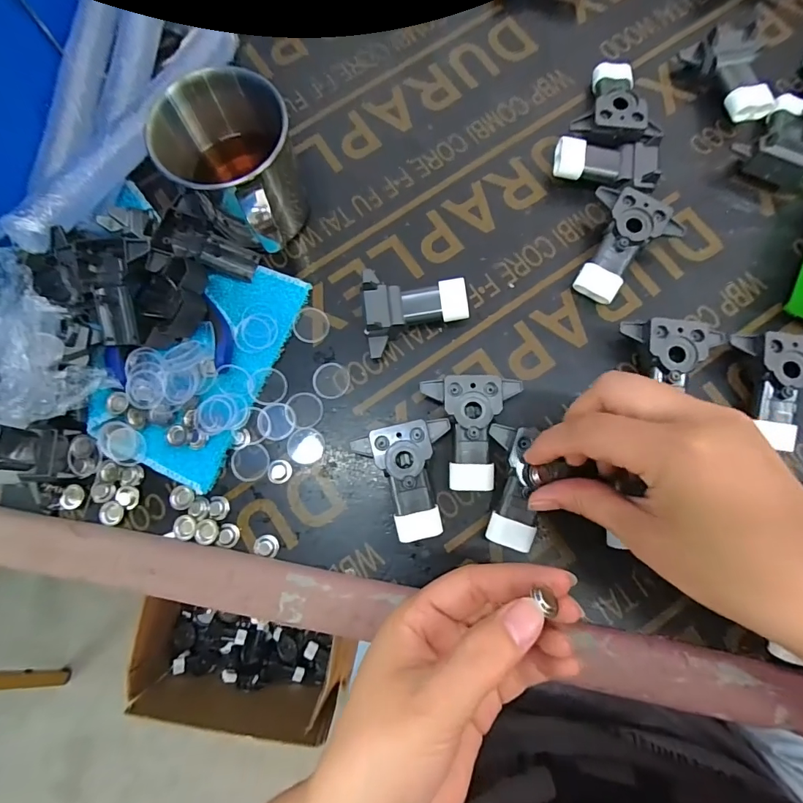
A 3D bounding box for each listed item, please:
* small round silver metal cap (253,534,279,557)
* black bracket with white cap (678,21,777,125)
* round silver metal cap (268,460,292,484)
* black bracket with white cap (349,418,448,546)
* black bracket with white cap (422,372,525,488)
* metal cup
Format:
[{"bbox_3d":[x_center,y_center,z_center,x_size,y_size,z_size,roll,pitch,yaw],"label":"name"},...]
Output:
[{"bbox_3d":[-0.079,0.084,0.251,0.014,0.004,0.012,11,79,3],"label":"small round silver metal cap"},{"bbox_3d":[0.227,-0.222,0.294,0.038,0.021,0.069,-22,79,-3],"label":"black bracket with white cap"},{"bbox_3d":[-0.074,0.042,0.260,0.015,0.004,0.014,0,78,1],"label":"round silver metal cap"},{"bbox_3d":[0.005,0.046,0.246,0.052,0.026,0.063,-12,78,-1],"label":"black bracket with white cap"},{"bbox_3d":[0.042,0.019,0.250,0.055,0.026,0.063,-1,78,1],"label":"black bracket with white cap"},{"bbox_3d":[-0.090,-0.138,0.258,0.078,0.079,0.069,35,81,8],"label":"metal cup"}]

